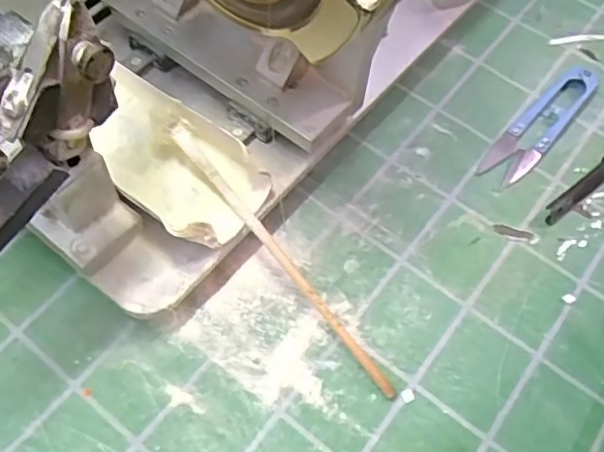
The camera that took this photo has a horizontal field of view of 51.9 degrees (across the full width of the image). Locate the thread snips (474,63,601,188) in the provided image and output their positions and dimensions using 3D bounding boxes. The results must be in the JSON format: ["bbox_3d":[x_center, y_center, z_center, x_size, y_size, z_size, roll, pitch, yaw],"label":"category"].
[{"bbox_3d":[0.136,-0.058,0.352,0.024,0.008,0.099,38,65,18],"label":"thread snips"}]

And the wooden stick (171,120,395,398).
[{"bbox_3d":[-0.010,0.014,0.286,0.009,0.007,0.156,-36,82,-21],"label":"wooden stick"}]

